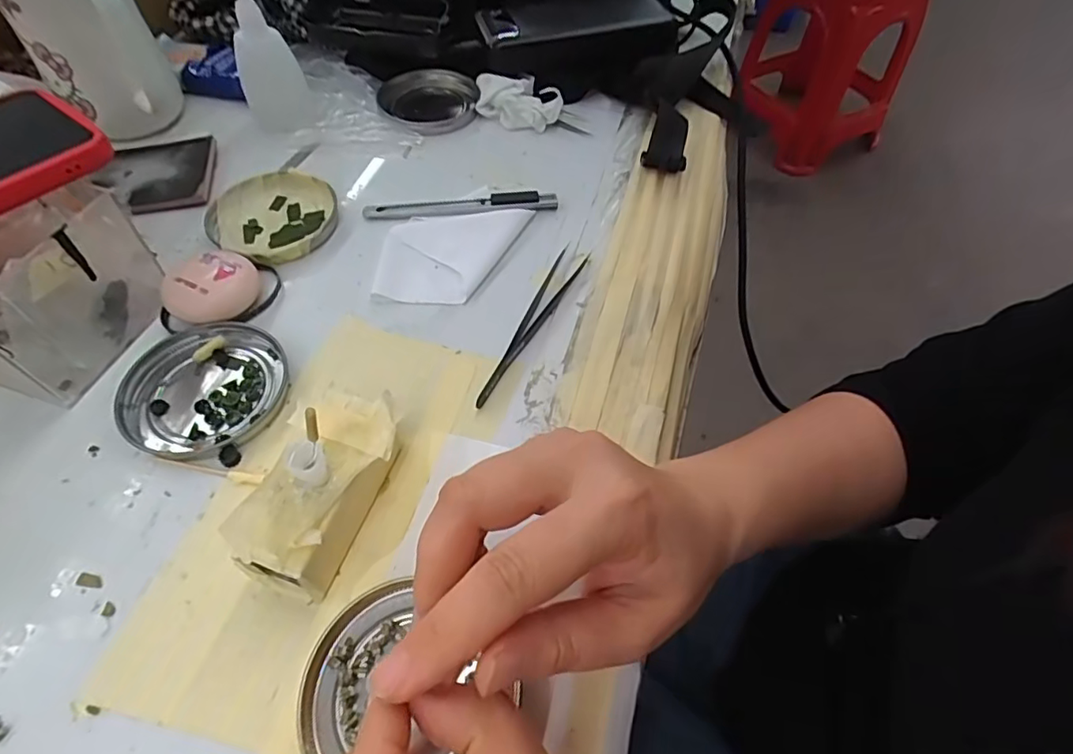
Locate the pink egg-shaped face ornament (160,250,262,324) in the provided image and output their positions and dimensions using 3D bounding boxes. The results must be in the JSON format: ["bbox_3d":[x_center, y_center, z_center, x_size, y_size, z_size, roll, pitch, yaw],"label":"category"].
[{"bbox_3d":[-0.179,-0.048,0.313,0.039,0.022,0.048,39,63,22],"label":"pink egg-shaped face ornament"}]

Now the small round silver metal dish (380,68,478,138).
[{"bbox_3d":[-0.085,-0.214,0.435,0.074,0.008,0.074,1,56,-2],"label":"small round silver metal dish"}]

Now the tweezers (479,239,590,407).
[{"bbox_3d":[-0.004,-0.033,0.318,0.015,0.006,0.124,25,58,14],"label":"tweezers"}]

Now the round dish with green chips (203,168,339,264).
[{"bbox_3d":[-0.167,-0.105,0.360,0.082,0.010,0.074,34,61,19],"label":"round dish with green chips"}]

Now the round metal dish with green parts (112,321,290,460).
[{"bbox_3d":[-0.169,0.005,0.287,0.076,0.009,0.075,-6,55,-5],"label":"round metal dish with green parts"}]

